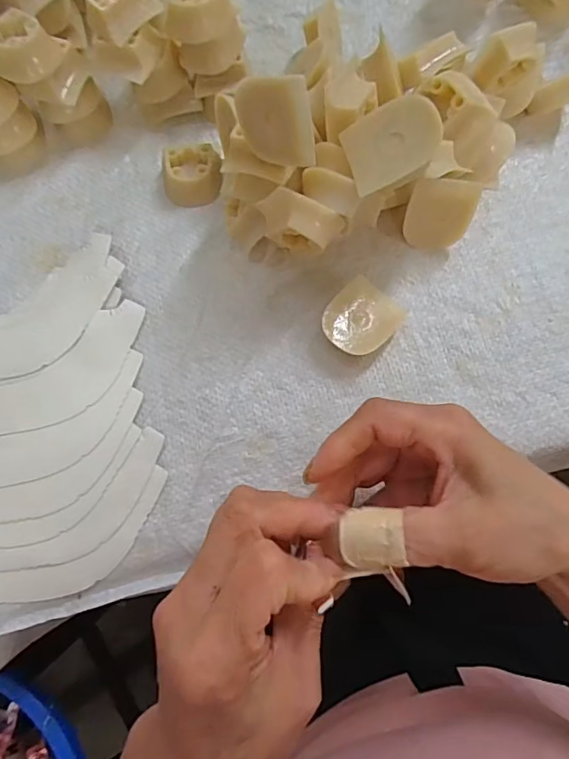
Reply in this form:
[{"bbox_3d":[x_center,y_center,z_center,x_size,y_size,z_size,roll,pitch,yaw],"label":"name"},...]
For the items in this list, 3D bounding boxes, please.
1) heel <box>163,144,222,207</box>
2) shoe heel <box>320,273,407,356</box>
[{"bbox_3d":[-0.060,-0.133,0.329,0.038,0.016,0.037,-4,76,0],"label":"heel"},{"bbox_3d":[0.046,-0.035,0.301,0.039,0.020,0.045,39,80,9],"label":"shoe heel"}]

